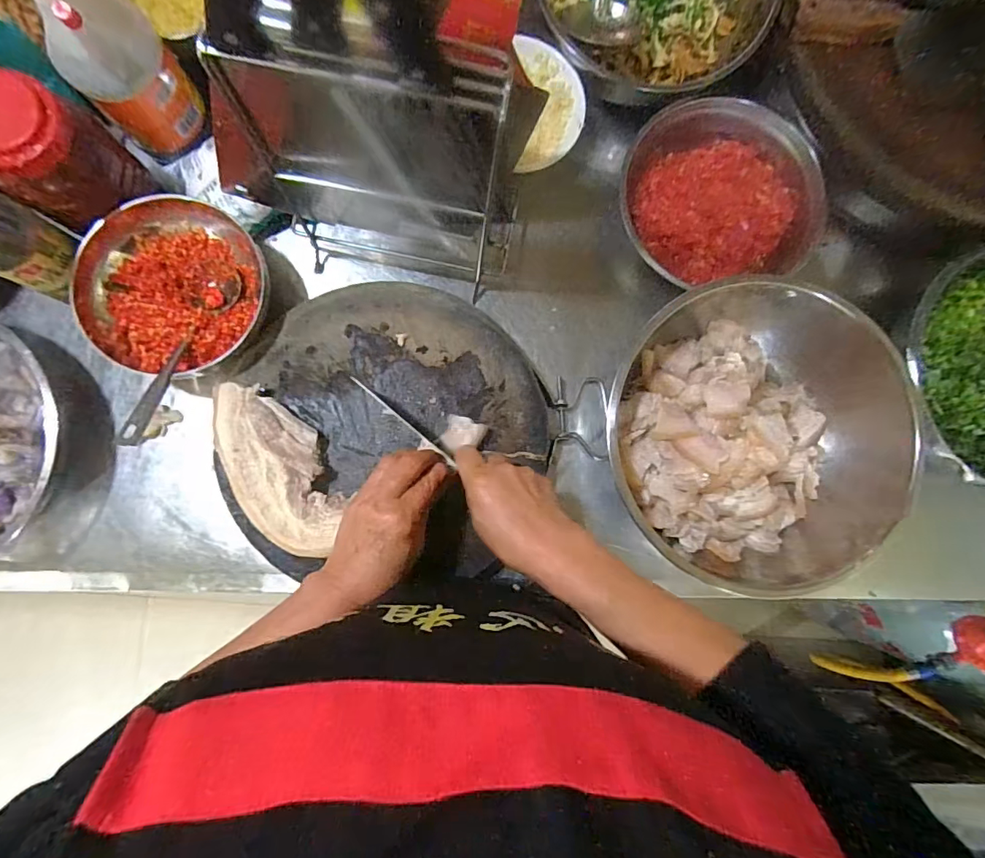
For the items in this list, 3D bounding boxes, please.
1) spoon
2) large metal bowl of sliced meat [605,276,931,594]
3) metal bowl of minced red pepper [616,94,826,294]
[{"bbox_3d":[-0.289,-0.077,0.477,0.052,0.021,0.205,6,60,-3],"label":"spoon"},{"bbox_3d":[0.255,-0.006,0.504,0.284,0.096,0.289,0,86,-4],"label":"large metal bowl of sliced meat"},{"bbox_3d":[0.236,-0.260,0.546,0.201,0.058,0.200,0,86,-4],"label":"metal bowl of minced red pepper"}]

